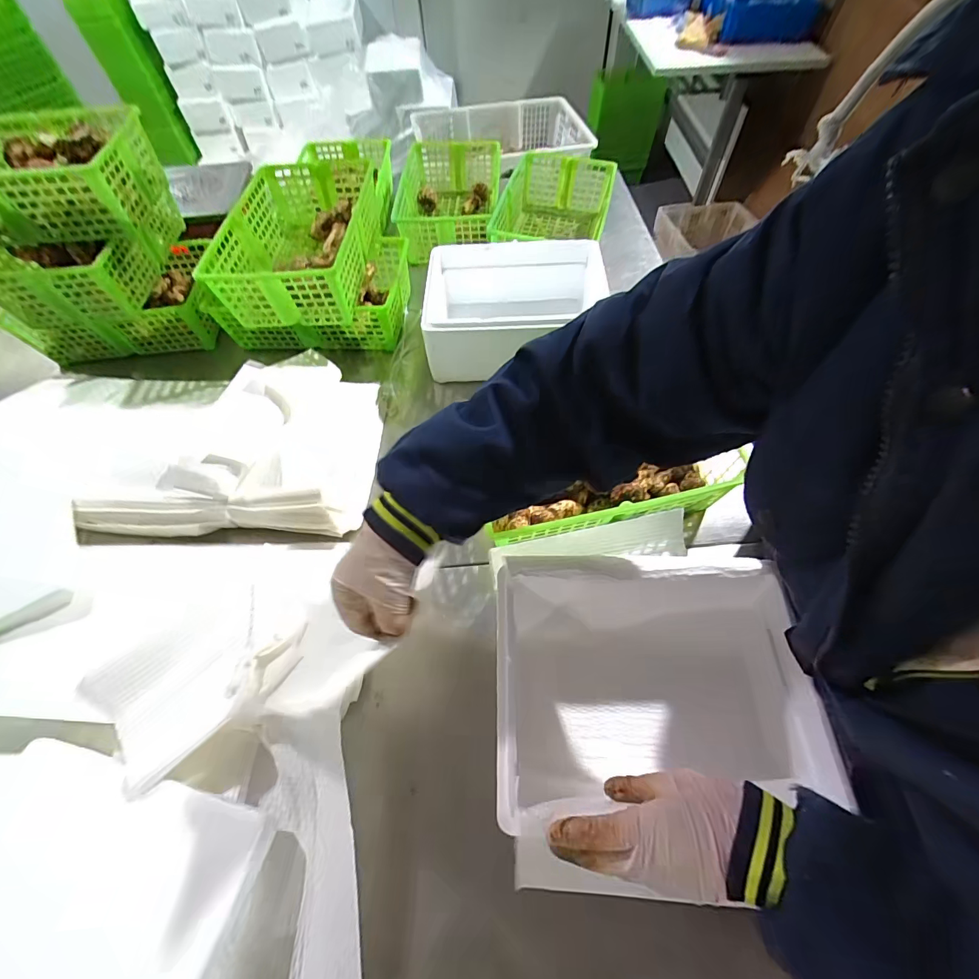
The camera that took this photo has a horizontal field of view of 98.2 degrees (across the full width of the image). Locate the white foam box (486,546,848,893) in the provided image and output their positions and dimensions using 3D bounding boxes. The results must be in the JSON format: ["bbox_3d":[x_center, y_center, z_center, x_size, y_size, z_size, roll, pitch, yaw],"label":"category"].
[{"bbox_3d":[0.157,0.200,0.432,0.298,0.119,0.235,5,60,6],"label":"white foam box"}]

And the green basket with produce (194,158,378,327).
[{"bbox_3d":[-0.300,-0.397,0.689,0.192,0.111,0.302,3,60,5],"label":"green basket with produce"}]

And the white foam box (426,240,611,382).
[{"bbox_3d":[0.041,-0.299,0.731,0.282,0.131,0.203,-1,59,3],"label":"white foam box"}]

